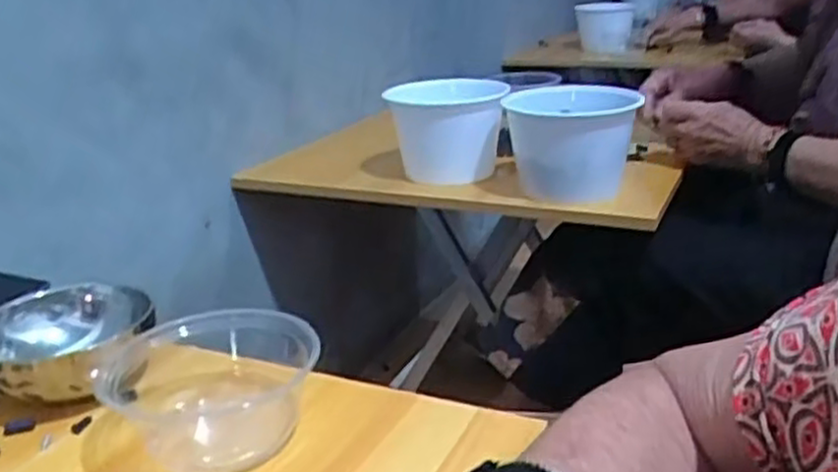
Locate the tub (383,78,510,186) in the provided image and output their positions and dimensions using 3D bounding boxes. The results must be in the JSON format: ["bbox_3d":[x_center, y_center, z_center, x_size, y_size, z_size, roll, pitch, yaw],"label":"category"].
[{"bbox_3d":[0.040,-0.143,1.032,0.156,0.127,0.162,2,22,12],"label":"tub"}]

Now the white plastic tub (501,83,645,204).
[{"bbox_3d":[0.186,-0.109,0.929,0.158,0.118,0.140,-1,21,5],"label":"white plastic tub"}]

